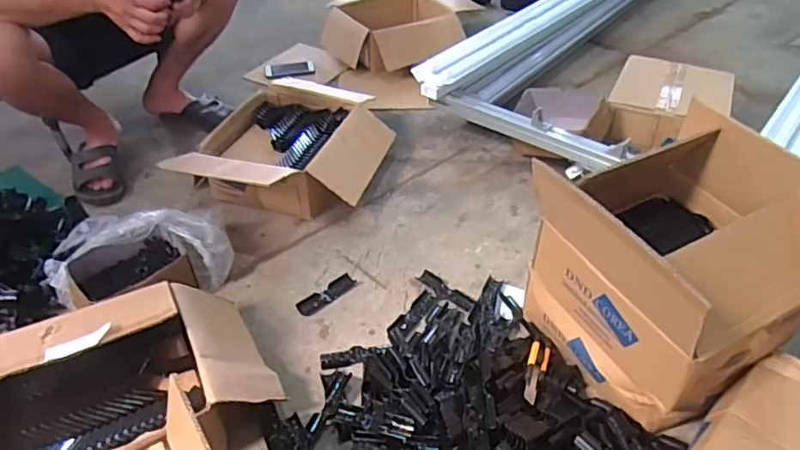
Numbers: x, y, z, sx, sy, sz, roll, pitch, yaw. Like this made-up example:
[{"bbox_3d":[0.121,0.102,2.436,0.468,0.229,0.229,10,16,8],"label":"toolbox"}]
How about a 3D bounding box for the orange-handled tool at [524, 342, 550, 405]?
[{"bbox_3d":[0.218,0.235,0.933,0.032,0.020,0.143,11,26,15],"label":"orange-handled tool"}]

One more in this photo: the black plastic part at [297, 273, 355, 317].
[{"bbox_3d":[-0.143,0.135,1.146,0.040,0.011,0.133,28,49,31],"label":"black plastic part"}]

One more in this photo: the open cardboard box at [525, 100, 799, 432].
[{"bbox_3d":[0.406,0.084,0.906,0.319,0.379,0.315,-19,44,-21],"label":"open cardboard box"}]

